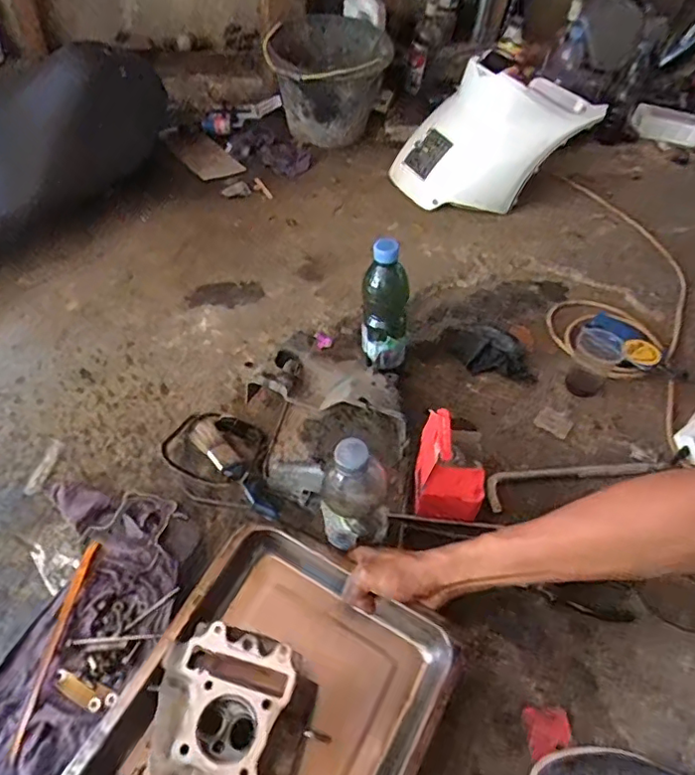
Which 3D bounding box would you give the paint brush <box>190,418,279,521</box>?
[{"bbox_3d":[-0.153,0.108,0.759,0.035,0.017,0.176,-35,60,-28],"label":"paint brush"}]

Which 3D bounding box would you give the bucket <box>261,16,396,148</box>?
[{"bbox_3d":[-0.041,-0.722,1.341,0.279,0.200,0.295,1,51,0],"label":"bucket"}]

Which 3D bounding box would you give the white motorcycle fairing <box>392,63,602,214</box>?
[{"bbox_3d":[0.307,-0.504,1.166,0.402,0.220,0.150,-3,51,-3],"label":"white motorcycle fairing"}]

